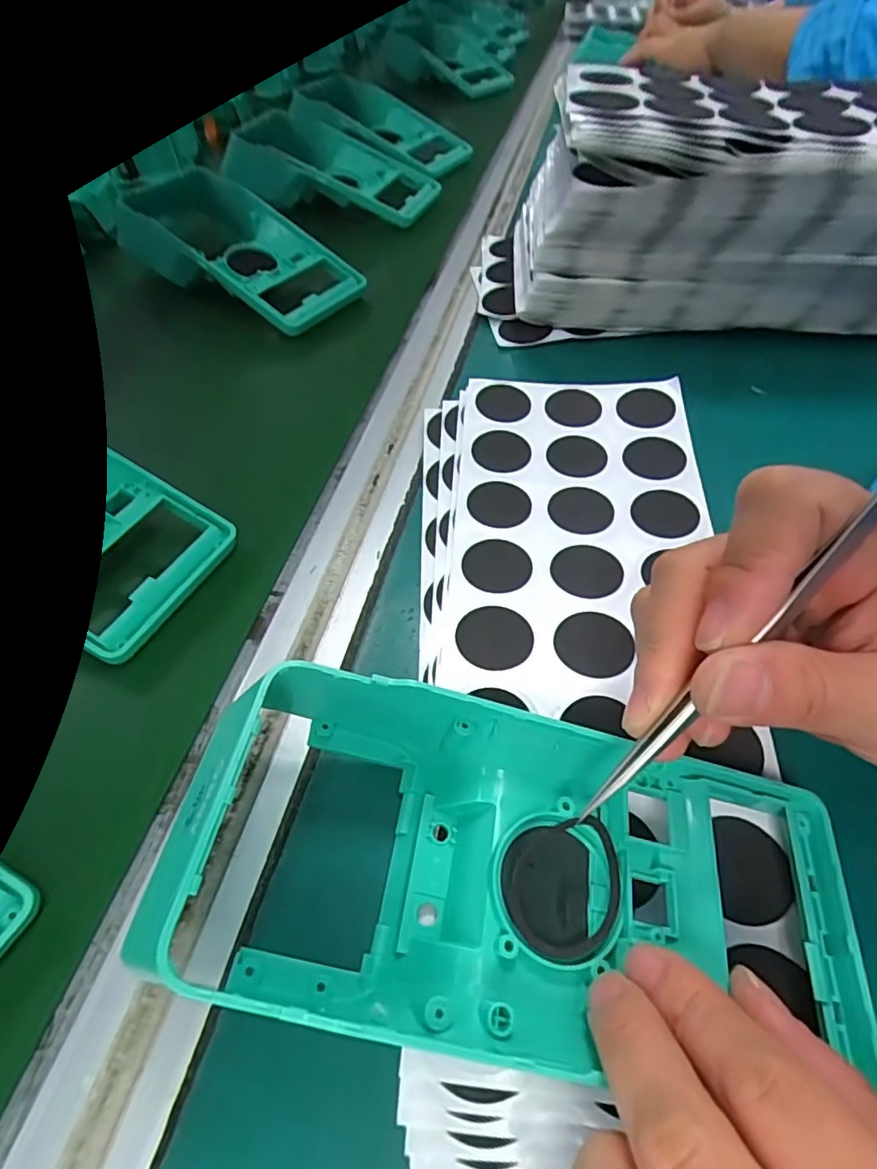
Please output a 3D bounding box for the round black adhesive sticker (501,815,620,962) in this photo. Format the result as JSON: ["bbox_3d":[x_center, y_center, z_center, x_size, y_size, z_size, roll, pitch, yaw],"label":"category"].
[{"bbox_3d":[0.034,0.082,0.156,0.035,0.004,0.032,5,56,-7],"label":"round black adhesive sticker"}]

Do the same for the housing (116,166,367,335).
[{"bbox_3d":[-0.153,-0.246,0.411,0.201,0.057,0.081,29,60,24],"label":"housing"}]

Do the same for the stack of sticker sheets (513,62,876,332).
[{"bbox_3d":[0.202,-0.216,0.327,0.311,0.107,0.101,0,52,6],"label":"stack of sticker sheets"}]

